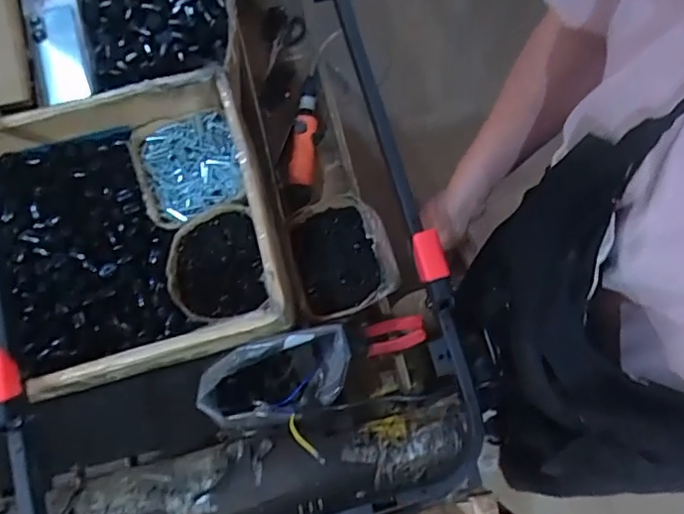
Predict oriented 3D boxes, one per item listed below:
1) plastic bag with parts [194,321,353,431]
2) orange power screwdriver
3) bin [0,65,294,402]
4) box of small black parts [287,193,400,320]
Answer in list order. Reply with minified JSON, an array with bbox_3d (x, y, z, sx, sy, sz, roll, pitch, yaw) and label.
[{"bbox_3d":[-0.082,0.165,0.784,0.199,0.113,0.108,-18,78,-4],"label":"plastic bag with parts"},{"bbox_3d":[-0.055,-0.208,0.932,0.044,0.038,0.186,7,78,2],"label":"orange power screwdriver"},{"bbox_3d":[-0.363,-0.010,0.777,0.546,0.150,0.367,-14,78,-3],"label":"bin"},{"bbox_3d":[-0.005,-0.002,0.833,0.144,0.063,0.170,-15,78,-3],"label":"box of small black parts"}]

